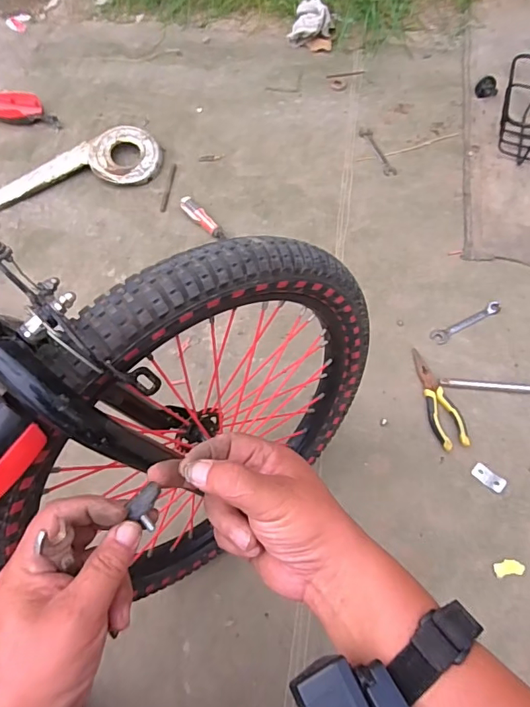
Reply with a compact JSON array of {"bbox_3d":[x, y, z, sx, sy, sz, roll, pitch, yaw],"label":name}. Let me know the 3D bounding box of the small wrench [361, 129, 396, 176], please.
[{"bbox_3d":[0.267,-0.476,1.106,0.029,0.007,0.149,-20,68,-8],"label":"small wrench"}]

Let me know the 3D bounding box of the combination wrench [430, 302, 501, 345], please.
[{"bbox_3d":[0.386,-0.060,0.901,0.140,0.015,0.032,-27,62,-4],"label":"combination wrench"}]

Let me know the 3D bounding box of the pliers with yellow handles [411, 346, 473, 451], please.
[{"bbox_3d":[0.302,0.075,0.824,0.059,0.027,0.186,-11,67,-5],"label":"pliers with yellow handles"}]

